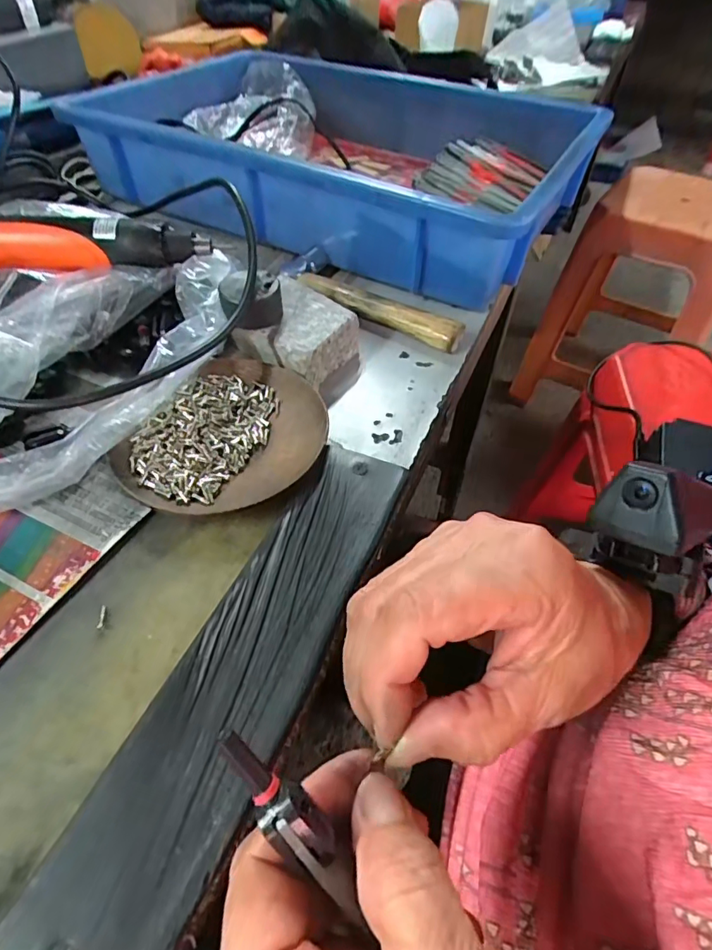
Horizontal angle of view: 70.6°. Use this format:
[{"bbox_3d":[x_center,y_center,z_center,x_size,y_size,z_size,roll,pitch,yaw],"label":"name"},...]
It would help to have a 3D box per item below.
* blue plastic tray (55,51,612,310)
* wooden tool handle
[{"bbox_3d":[0.003,-0.323,0.503,0.419,0.084,0.349,24,52,18],"label":"blue plastic tray"},{"bbox_3d":[0.015,-0.120,0.368,0.132,0.020,0.018,25,53,19],"label":"wooden tool handle"}]

